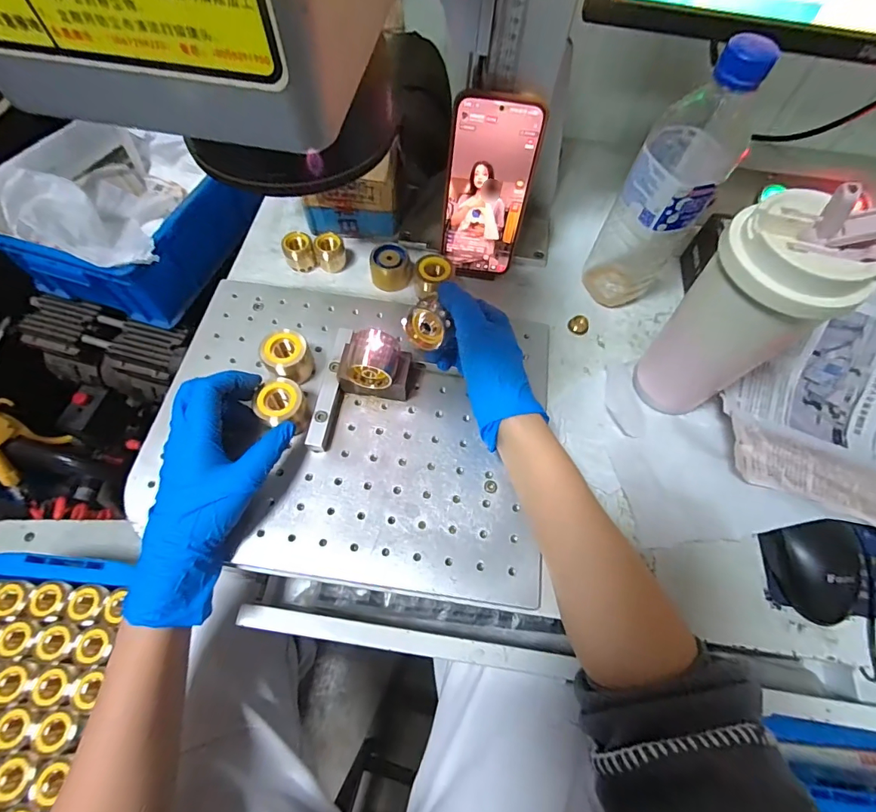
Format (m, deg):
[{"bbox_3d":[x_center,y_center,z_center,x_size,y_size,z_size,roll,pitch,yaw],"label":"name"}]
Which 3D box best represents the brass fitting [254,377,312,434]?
[{"bbox_3d":[-0.130,0.001,0.363,0.037,0.044,0.034,1,65,-2],"label":"brass fitting"}]

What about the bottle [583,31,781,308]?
[{"bbox_3d":[0.196,-0.177,0.377,0.074,0.223,0.071,31,68,12],"label":"bottle"}]

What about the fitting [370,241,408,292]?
[{"bbox_3d":[-0.050,-0.144,0.453,0.039,0.029,0.040,1,65,-1],"label":"fitting"}]

